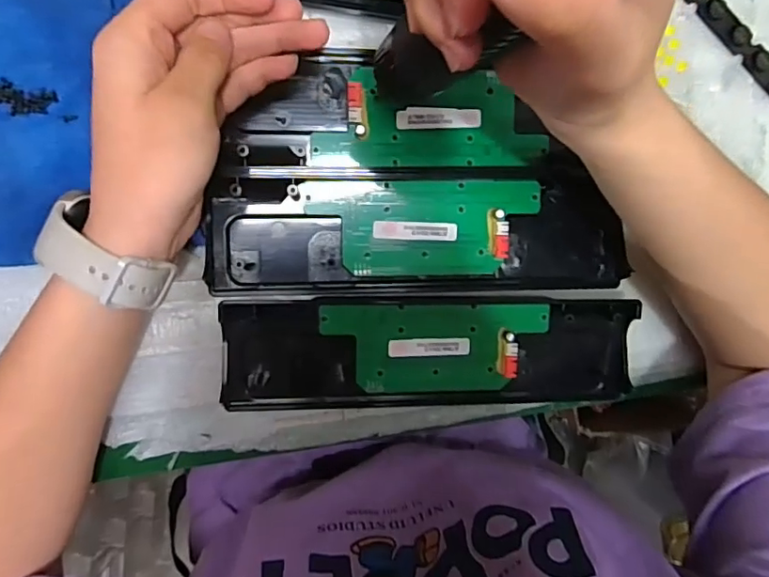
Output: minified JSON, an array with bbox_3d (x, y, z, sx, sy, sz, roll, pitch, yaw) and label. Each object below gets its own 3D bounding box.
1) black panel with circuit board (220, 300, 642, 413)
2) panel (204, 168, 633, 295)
[{"bbox_3d":[0.030,0.041,0.332,0.243,0.021,0.069,0,95,-7],"label":"black panel with circuit board"},{"bbox_3d":[0.024,-0.032,0.324,0.242,0.017,0.069,-1,95,-7],"label":"panel"}]

